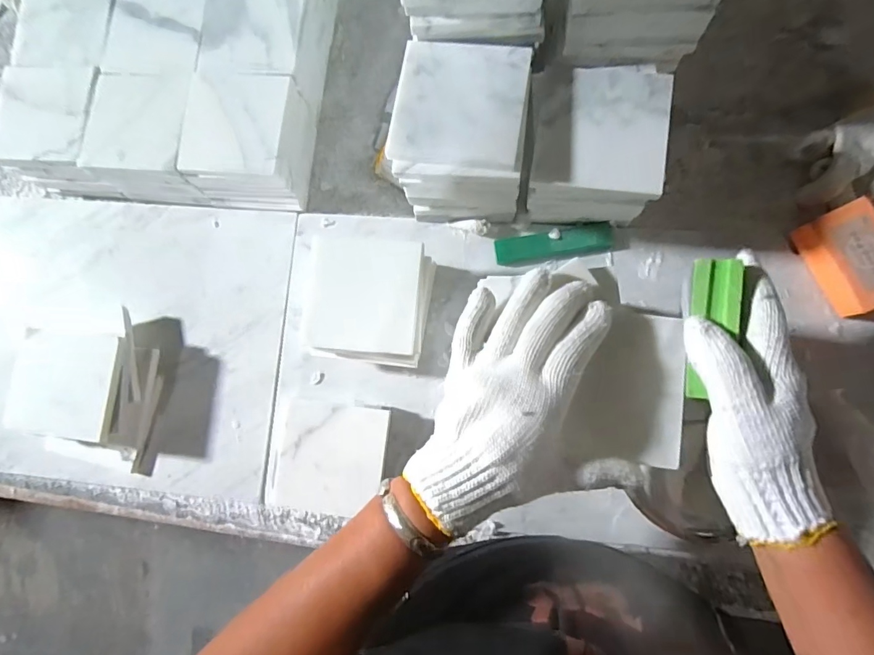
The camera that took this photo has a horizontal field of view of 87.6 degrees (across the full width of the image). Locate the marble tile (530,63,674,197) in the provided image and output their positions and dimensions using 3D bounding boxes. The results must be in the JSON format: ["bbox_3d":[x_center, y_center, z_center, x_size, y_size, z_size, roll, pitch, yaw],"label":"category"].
[{"bbox_3d":[0.130,-0.161,0.364,0.102,0.013,0.108,6,84,3],"label":"marble tile"}]

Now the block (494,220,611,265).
[{"bbox_3d":[0.117,-0.084,0.455,0.115,0.008,0.029,-9,83,1],"label":"block"}]

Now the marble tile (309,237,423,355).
[{"bbox_3d":[-0.064,-0.029,0.405,0.095,0.010,0.099,4,84,3],"label":"marble tile"}]

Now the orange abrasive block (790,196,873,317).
[{"bbox_3d":[0.387,-0.065,0.422,0.060,0.033,0.092,-23,83,0],"label":"orange abrasive block"}]

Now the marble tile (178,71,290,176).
[{"bbox_3d":[-0.193,-0.196,0.435,0.094,0.015,0.096,5,84,3],"label":"marble tile"}]

